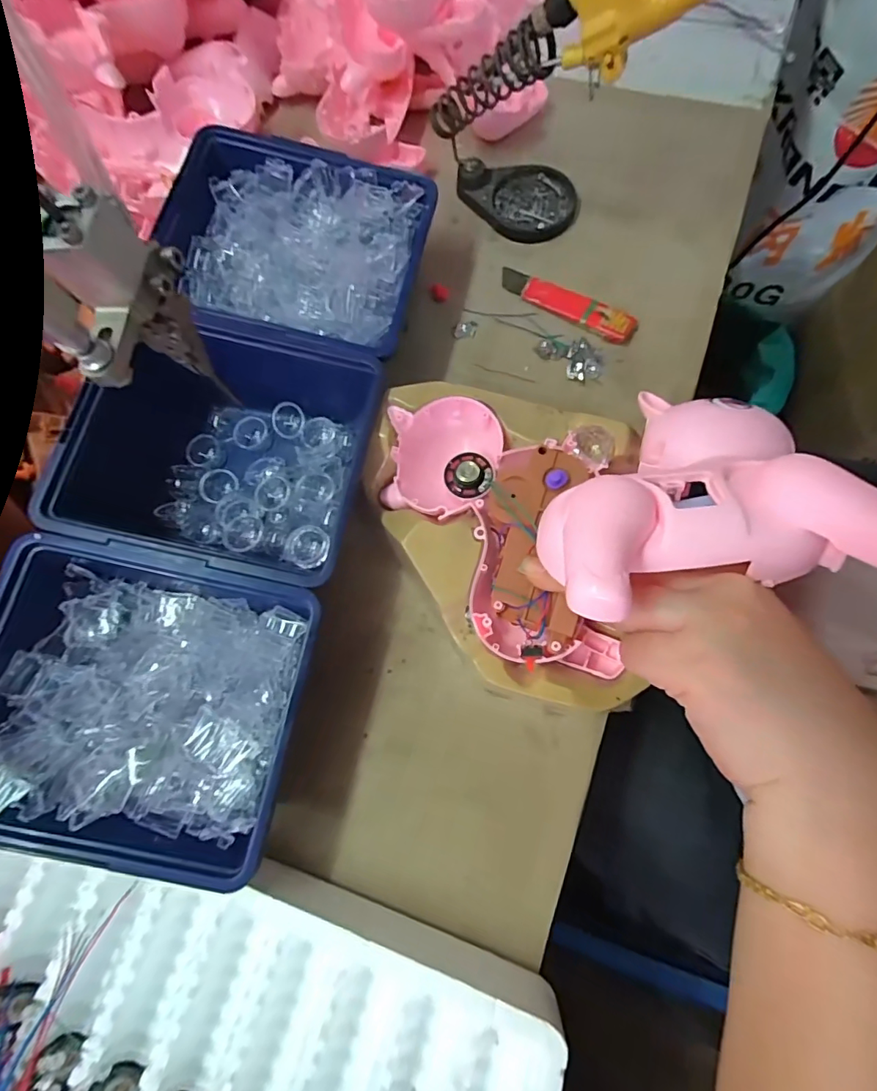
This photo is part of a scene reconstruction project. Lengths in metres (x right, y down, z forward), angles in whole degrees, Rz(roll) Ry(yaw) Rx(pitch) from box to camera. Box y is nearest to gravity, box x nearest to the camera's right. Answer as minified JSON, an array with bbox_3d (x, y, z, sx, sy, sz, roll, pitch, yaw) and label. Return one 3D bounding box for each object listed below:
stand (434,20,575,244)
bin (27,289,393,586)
[{"bbox_3d":[0.048,-0.287,0.336,0.111,0.099,0.066,8,75,8],"label":"stand"},{"bbox_3d":[-0.121,-0.057,0.301,0.155,0.070,0.151,10,76,9],"label":"bin"}]

